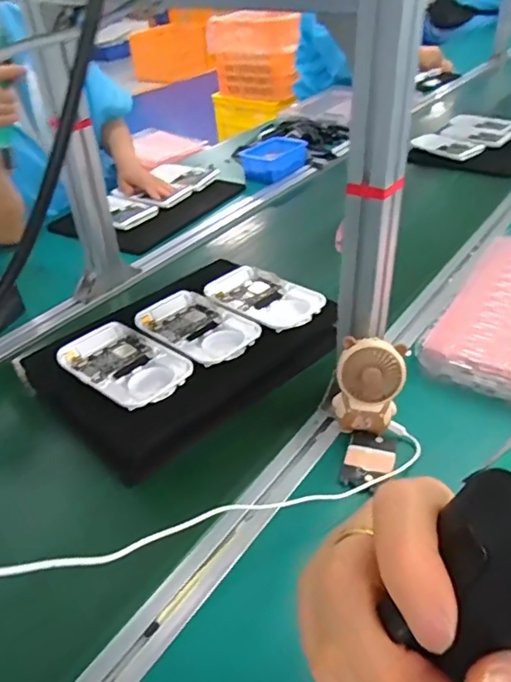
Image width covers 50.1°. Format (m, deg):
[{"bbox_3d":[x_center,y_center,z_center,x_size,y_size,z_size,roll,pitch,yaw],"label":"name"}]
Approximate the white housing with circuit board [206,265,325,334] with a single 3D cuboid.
[{"bbox_3d":[0.011,-0.060,0.739,0.162,0.012,0.098,28,49,35],"label":"white housing with circuit board"}]

